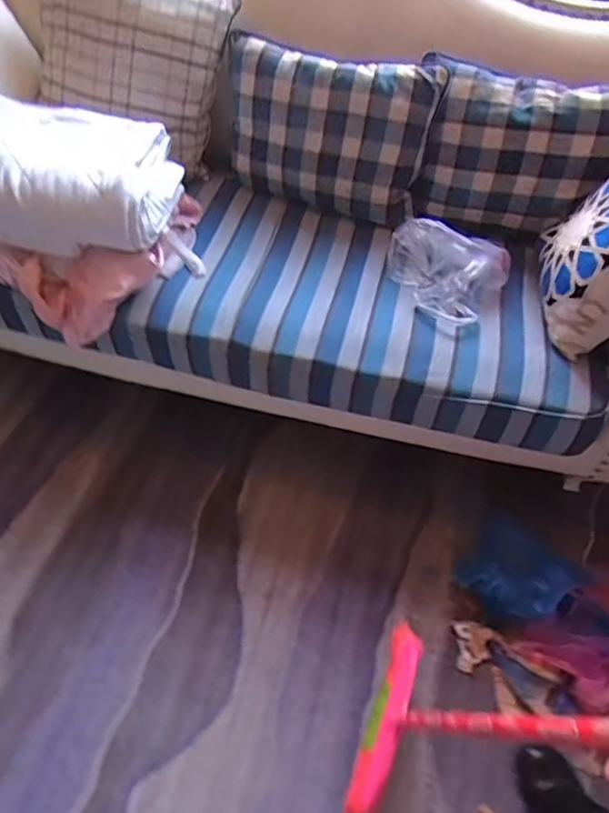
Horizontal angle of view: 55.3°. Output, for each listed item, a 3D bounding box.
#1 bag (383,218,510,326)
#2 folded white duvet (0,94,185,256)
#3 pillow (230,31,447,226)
[{"bbox_3d":[0.302,-0.303,1.256,0.263,0.110,0.204,19,55,11],"label":"bag"},{"bbox_3d":[-0.537,-0.497,1.225,0.508,0.188,0.285,8,54,3],"label":"folded white duvet"},{"bbox_3d":[0.043,-0.632,1.344,0.480,0.296,0.125,20,55,11],"label":"pillow"}]

